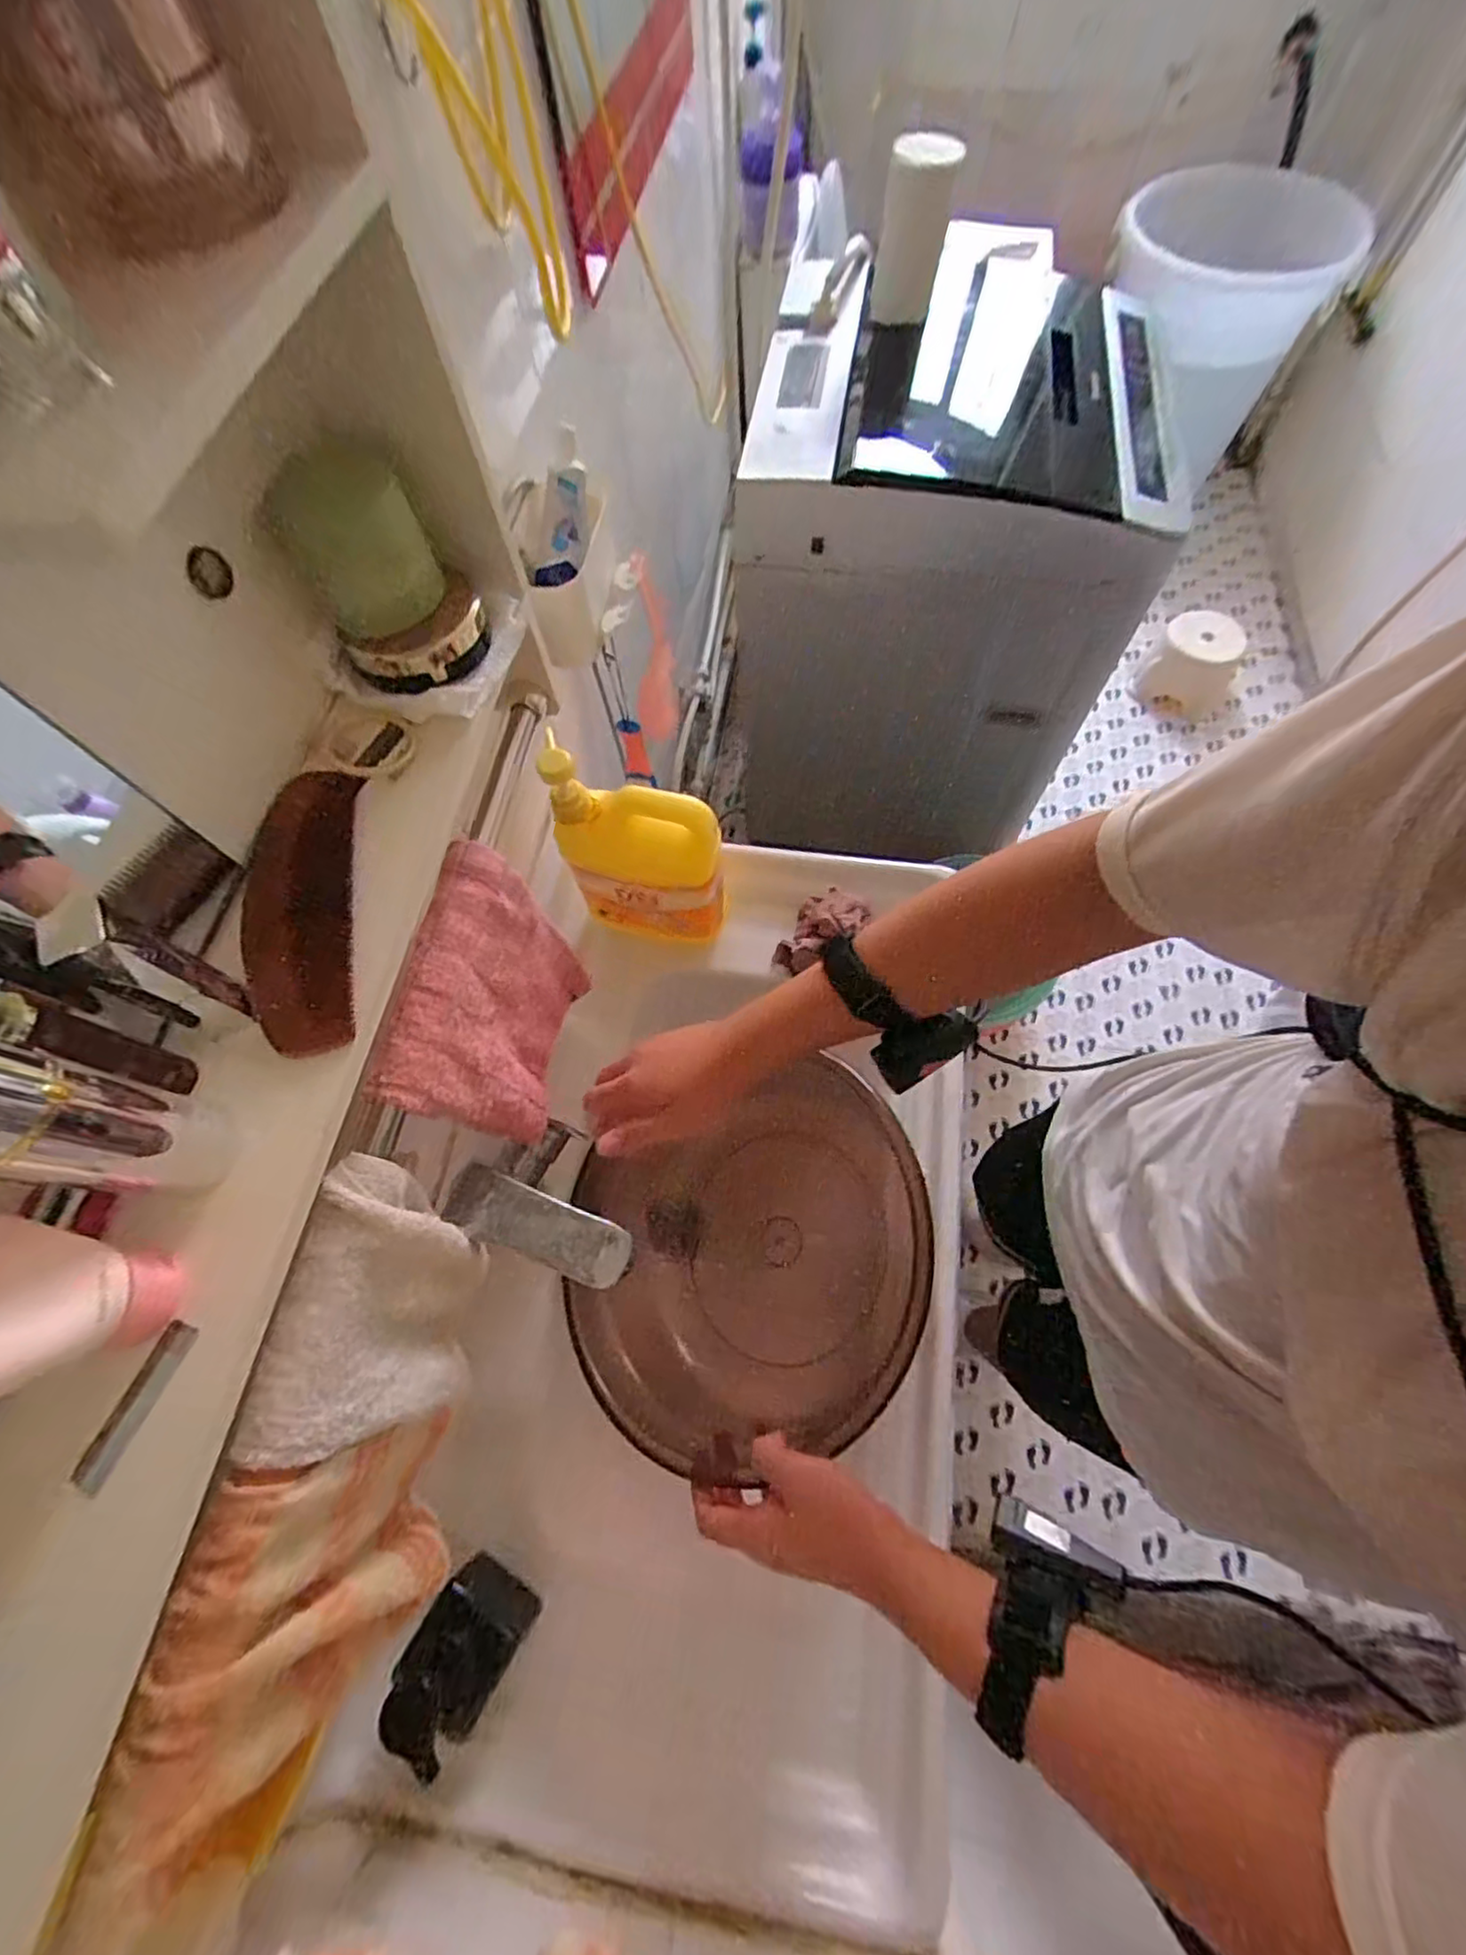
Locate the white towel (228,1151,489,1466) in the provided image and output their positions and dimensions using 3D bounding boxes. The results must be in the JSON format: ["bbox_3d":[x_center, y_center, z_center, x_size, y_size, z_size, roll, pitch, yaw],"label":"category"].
[{"bbox_3d":[-0.192,0.182,0.386,0.051,0.130,0.132,6,67,5],"label":"white towel"}]

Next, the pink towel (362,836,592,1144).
[{"bbox_3d":[-0.166,0.026,0.482,0.041,0.190,0.166,8,67,5],"label":"pink towel"}]

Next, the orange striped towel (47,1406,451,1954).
[{"bbox_3d":[-0.212,0.326,0.350,0.052,0.179,0.157,-1,66,1],"label":"orange striped towel"}]

